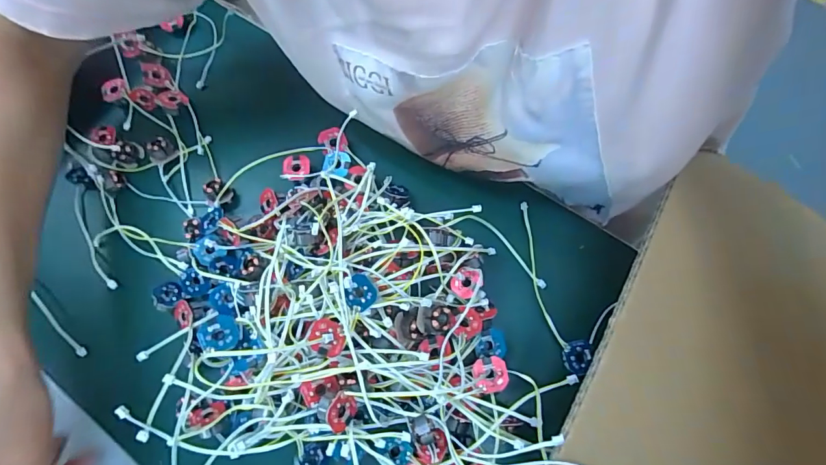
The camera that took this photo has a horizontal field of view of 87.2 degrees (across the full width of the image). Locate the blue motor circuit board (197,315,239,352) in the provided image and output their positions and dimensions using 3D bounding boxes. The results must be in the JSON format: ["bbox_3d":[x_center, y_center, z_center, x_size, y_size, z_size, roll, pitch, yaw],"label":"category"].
[{"bbox_3d":[-0.104,0.054,0.231,0.019,0.006,0.019,-15,60,-8],"label":"blue motor circuit board"}]

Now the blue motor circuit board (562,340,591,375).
[{"bbox_3d":[0.098,0.075,0.261,0.015,0.008,0.019,-2,59,0],"label":"blue motor circuit board"}]

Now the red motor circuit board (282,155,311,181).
[{"bbox_3d":[-0.084,-0.047,0.314,0.019,0.006,0.020,-12,60,-6],"label":"red motor circuit board"}]

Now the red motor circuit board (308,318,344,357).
[{"bbox_3d":[-0.044,0.054,0.226,0.019,0.004,0.017,29,47,-9],"label":"red motor circuit board"}]

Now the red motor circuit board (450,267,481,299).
[{"bbox_3d":[0.034,0.032,0.275,0.016,0.004,0.020,31,95,25],"label":"red motor circuit board"}]

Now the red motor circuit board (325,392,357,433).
[{"bbox_3d":[-0.036,0.092,0.221,0.004,0.017,0.018,-2,45,37],"label":"red motor circuit board"}]

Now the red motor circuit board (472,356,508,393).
[{"bbox_3d":[0.043,0.079,0.242,0.019,0.005,0.017,-3,59,-1],"label":"red motor circuit board"}]

